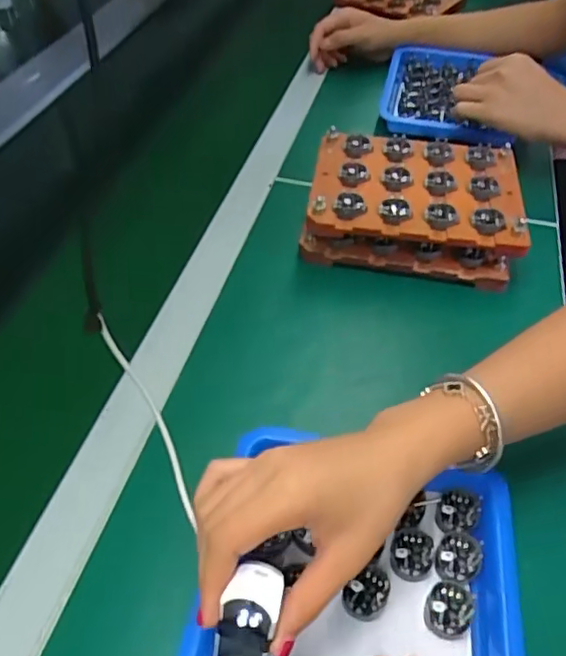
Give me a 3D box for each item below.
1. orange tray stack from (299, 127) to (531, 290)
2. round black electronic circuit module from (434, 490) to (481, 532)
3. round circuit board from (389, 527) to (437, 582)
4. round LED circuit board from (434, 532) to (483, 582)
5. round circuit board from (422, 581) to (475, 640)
[{"bbox_3d":[0.124,-0.114,0.563,0.189,0.074,0.140,7,47,7],"label":"orange tray stack"},{"bbox_3d":[0.111,0.115,0.372,0.027,0.006,0.025,0,46,0],"label":"round black electronic circuit module"},{"bbox_3d":[0.077,0.135,0.354,0.026,0.004,0.029,12,47,11],"label":"round circuit board"},{"bbox_3d":[0.105,0.135,0.351,0.026,0.005,0.029,6,47,6],"label":"round LED circuit board"},{"bbox_3d":[0.093,0.156,0.331,0.026,0.010,0.030,18,49,16],"label":"round circuit board"}]

